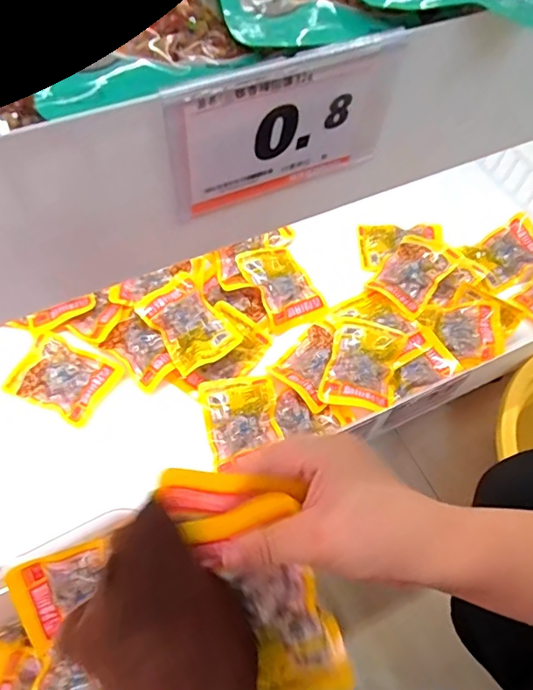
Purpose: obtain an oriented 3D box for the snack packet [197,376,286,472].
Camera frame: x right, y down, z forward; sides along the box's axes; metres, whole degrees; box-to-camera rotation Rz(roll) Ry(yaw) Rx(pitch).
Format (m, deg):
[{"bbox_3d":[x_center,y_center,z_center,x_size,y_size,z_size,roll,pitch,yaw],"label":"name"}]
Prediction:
[{"bbox_3d":[-0.028,0.077,0.569,0.080,0.017,0.094,-9,61,-9],"label":"snack packet"}]

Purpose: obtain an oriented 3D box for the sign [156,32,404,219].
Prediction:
[{"bbox_3d":[0.007,-0.088,0.211,0.098,0.060,0.005,-22,64,-15],"label":"sign"}]

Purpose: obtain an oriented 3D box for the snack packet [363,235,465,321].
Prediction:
[{"bbox_3d":[0.197,-0.101,0.678,0.078,0.030,0.117,37,64,17],"label":"snack packet"}]

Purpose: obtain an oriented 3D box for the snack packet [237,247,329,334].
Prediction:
[{"bbox_3d":[0.020,-0.080,0.663,0.078,0.020,0.115,-24,64,-16],"label":"snack packet"}]

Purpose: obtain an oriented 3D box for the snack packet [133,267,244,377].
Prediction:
[{"bbox_3d":[-0.096,-0.025,0.615,0.082,0.036,0.123,-34,67,-20],"label":"snack packet"}]

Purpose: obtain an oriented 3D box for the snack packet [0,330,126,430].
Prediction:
[{"bbox_3d":[-0.236,0.035,0.589,0.109,0.010,0.081,25,62,11],"label":"snack packet"}]

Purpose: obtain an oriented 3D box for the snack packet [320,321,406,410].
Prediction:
[{"bbox_3d":[0.116,0.022,0.605,0.079,0.017,0.110,16,60,6],"label":"snack packet"}]

